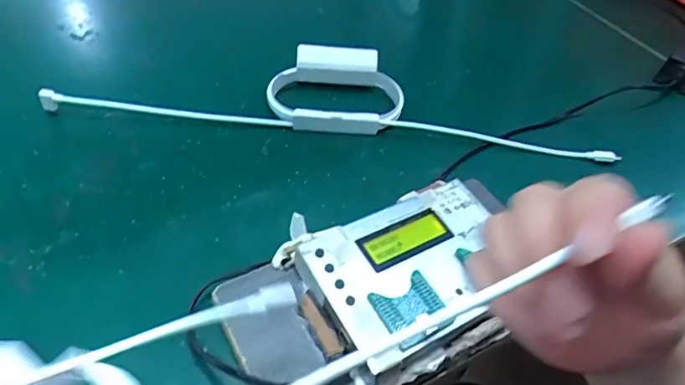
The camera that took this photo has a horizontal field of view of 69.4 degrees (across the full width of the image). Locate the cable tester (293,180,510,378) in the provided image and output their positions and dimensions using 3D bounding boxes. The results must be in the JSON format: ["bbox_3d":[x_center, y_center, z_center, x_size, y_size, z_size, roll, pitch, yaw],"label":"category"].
[{"bbox_3d":[0.051,0.056,0.346,0.147,0.044,0.105,-26,56,-28],"label":"cable tester"}]

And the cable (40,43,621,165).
[{"bbox_3d":[-0.002,-0.098,0.484,0.516,0.045,0.096,5,48,-4],"label":"cable"}]

